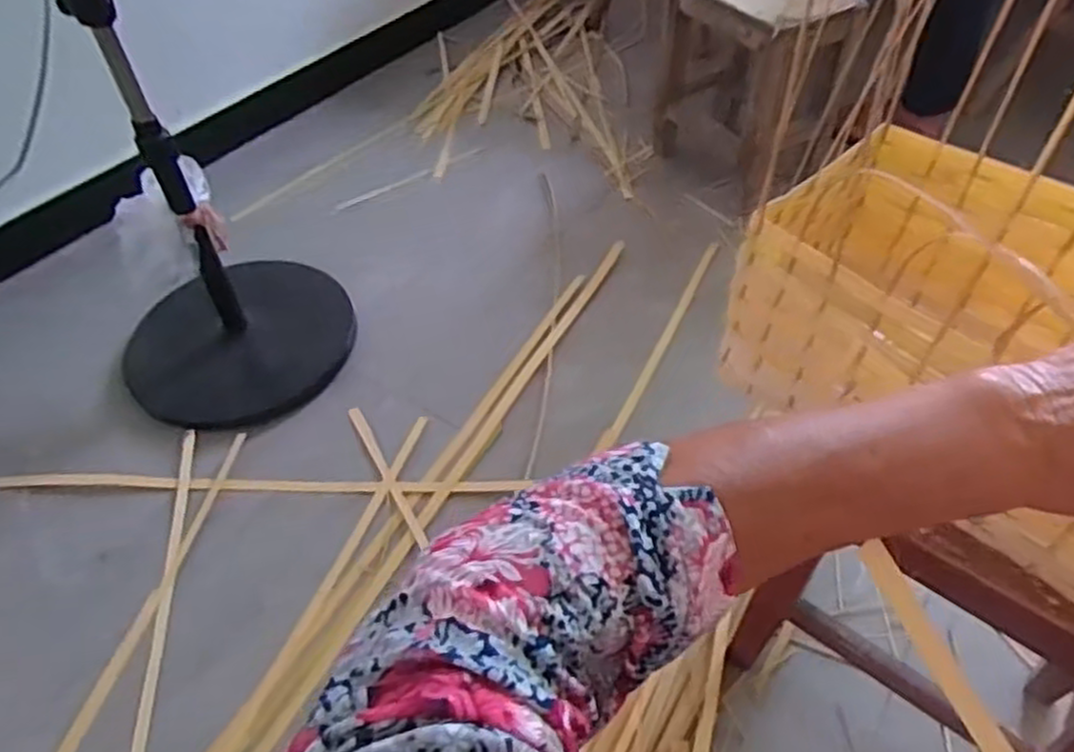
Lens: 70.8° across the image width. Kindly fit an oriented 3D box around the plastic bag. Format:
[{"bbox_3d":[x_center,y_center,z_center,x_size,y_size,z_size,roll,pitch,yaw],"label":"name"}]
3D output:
[{"bbox_3d":[-0.549,-0.201,1.140,0.173,0.215,0.092,-21,50,-17],"label":"plastic bag"}]

